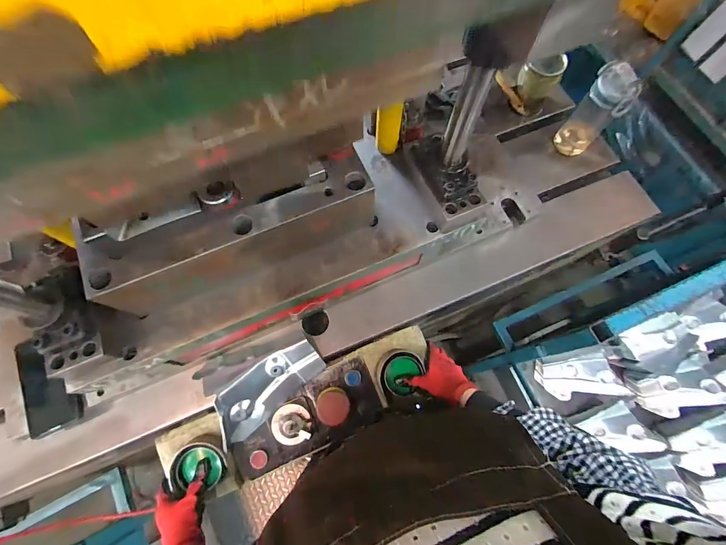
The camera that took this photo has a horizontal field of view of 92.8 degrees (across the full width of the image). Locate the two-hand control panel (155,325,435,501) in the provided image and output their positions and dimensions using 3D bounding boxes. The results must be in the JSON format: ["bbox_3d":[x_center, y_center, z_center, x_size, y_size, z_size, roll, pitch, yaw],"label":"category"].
[{"bbox_3d":[-0.099,0.245,0.597,0.476,0.066,0.126,-23,72,-7],"label":"two-hand control panel"}]

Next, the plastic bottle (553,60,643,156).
[{"bbox_3d":[0.465,-0.322,0.688,0.077,0.180,0.076,29,73,10],"label":"plastic bottle"}]

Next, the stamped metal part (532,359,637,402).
[{"bbox_3d":[0.613,0.300,0.972,0.229,0.060,0.116,0,69,18],"label":"stamped metal part"}]

